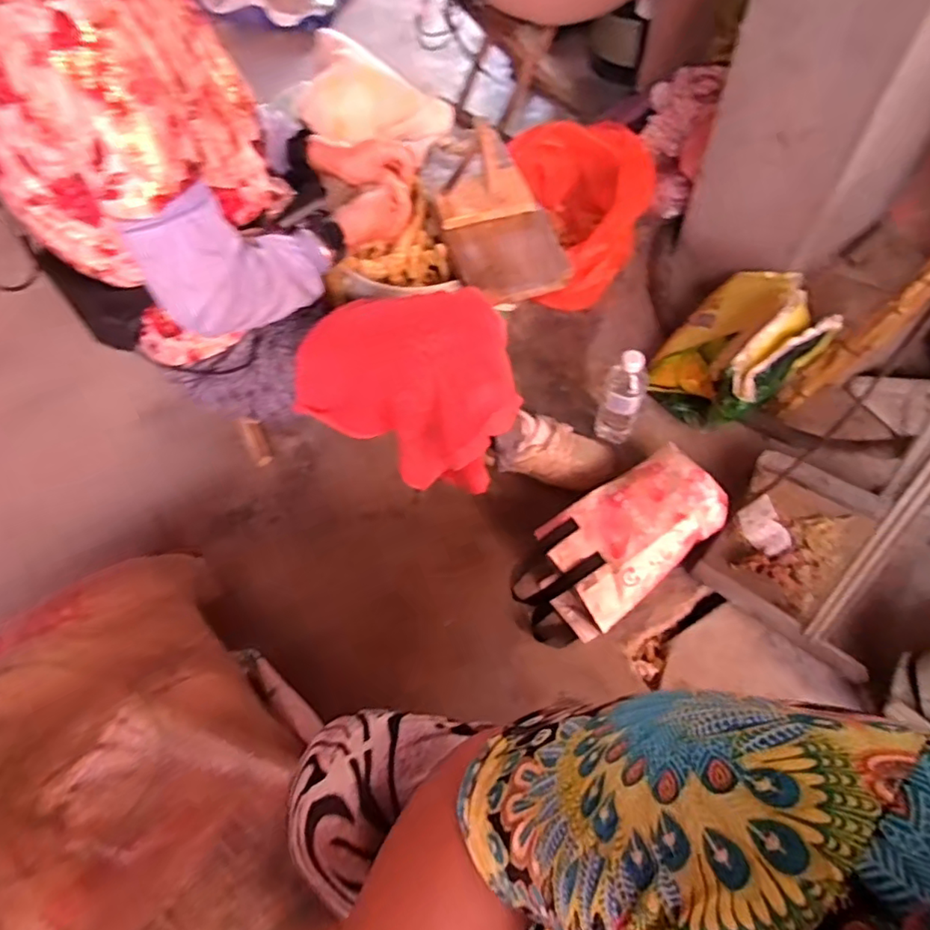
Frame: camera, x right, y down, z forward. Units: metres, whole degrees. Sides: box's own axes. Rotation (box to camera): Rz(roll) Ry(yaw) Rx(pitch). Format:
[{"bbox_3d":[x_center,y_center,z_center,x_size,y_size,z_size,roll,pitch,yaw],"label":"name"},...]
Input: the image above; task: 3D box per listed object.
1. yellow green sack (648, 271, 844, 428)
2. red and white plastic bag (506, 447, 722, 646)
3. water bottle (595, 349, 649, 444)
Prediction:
[{"bbox_3d":[0.484,-0.219,1.014,0.287,0.179,0.215,-35,64,-15],"label":"yellow green sack"},{"bbox_3d":[0.232,0.125,0.890,0.333,0.123,0.167,-35,64,-15],"label":"red and white plastic bag"},{"bbox_3d":[0.265,-0.106,0.974,0.066,0.219,0.052,14,63,12],"label":"water bottle"}]

